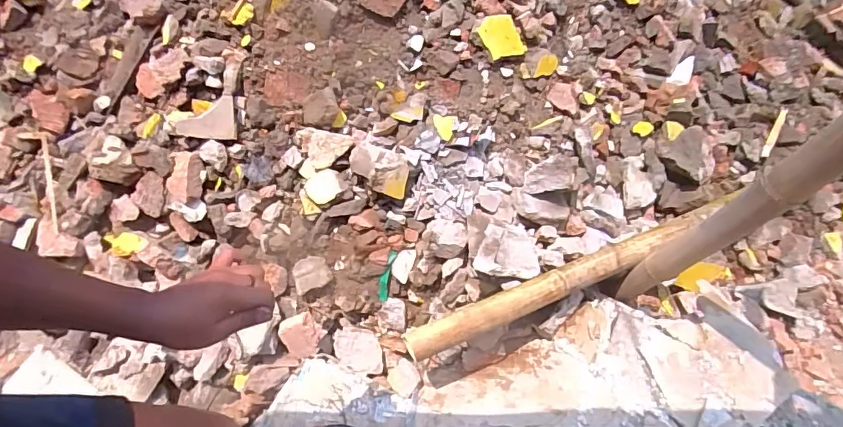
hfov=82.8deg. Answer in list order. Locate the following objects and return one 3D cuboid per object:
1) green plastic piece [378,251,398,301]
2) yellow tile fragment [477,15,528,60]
[{"bbox_3d":[-0.082,0.145,1.109,0.024,0.019,0.124,17,103,10],"label":"green plastic piece"},{"bbox_3d":[0.196,-0.429,1.170,0.099,0.007,0.114,-35,109,-11],"label":"yellow tile fragment"}]

